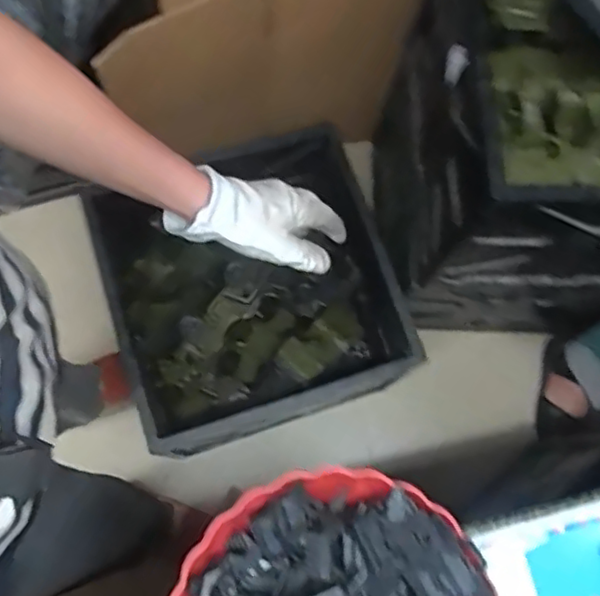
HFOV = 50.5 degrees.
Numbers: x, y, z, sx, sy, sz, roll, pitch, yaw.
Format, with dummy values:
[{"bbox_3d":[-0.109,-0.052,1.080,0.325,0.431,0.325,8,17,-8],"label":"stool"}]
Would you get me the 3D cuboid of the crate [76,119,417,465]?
[{"bbox_3d":[-0.080,-0.002,1.081,0.420,0.262,0.419,-18,74,-8],"label":"crate"}]

